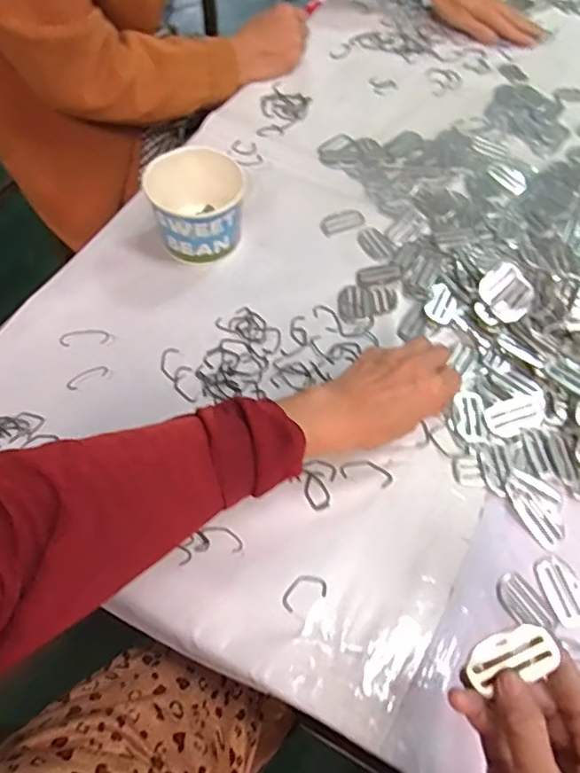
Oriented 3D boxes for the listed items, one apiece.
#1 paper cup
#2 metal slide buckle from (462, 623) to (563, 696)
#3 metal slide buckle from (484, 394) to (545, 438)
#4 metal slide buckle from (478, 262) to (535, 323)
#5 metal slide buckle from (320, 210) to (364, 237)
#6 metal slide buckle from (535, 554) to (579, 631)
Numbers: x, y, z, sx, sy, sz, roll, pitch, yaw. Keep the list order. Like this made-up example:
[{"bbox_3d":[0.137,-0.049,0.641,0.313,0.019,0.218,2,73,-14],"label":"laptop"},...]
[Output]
[{"bbox_3d":[-0.091,-0.177,0.582,0.089,0.070,0.093,1,59,-1],"label":"paper cup"},{"bbox_3d":[0.111,0.140,0.302,0.049,0.004,0.024,-26,81,10],"label":"metal slide buckle"},{"bbox_3d":[0.194,0.025,0.507,0.049,0.004,0.031,-19,61,-13],"label":"metal slide buckle"},{"bbox_3d":[0.202,-0.088,0.546,0.046,0.006,0.050,-39,77,-7],"label":"metal slide buckle"},{"bbox_3d":[0.055,-0.176,0.627,0.049,0.004,0.027,-24,62,-15],"label":"metal slide buckle"},{"bbox_3d":[0.203,0.151,0.436,0.031,0.004,0.052,-15,60,-10],"label":"metal slide buckle"}]

